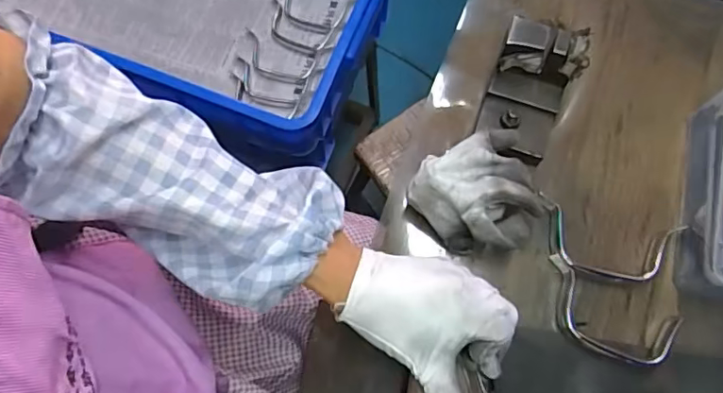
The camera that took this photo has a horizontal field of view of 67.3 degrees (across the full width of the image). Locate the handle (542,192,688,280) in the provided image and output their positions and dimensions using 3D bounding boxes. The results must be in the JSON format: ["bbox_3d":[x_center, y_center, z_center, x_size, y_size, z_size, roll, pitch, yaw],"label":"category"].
[{"bbox_3d":[0.199,0.038,0.439,0.121,0.026,0.054,11,72,5],"label":"handle"}]

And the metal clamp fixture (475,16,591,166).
[{"bbox_3d":[0.138,-0.087,0.450,0.065,0.066,0.098,21,73,8],"label":"metal clamp fixture"}]

